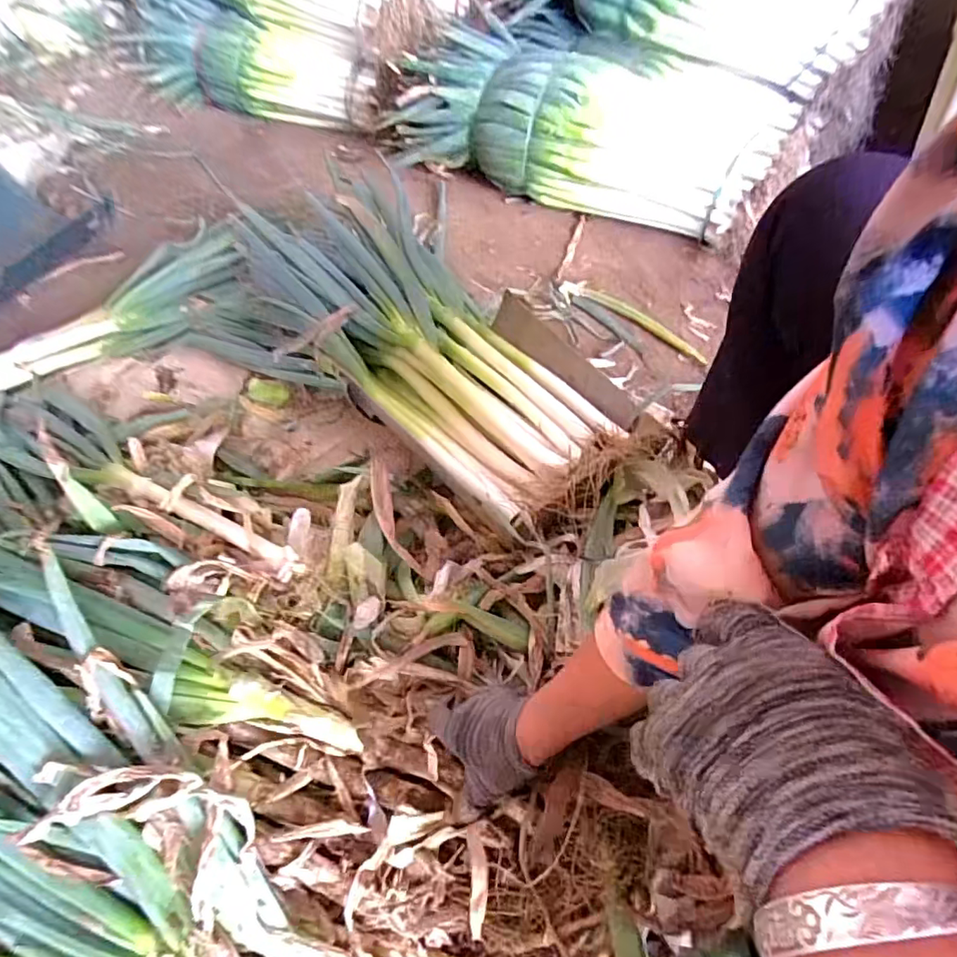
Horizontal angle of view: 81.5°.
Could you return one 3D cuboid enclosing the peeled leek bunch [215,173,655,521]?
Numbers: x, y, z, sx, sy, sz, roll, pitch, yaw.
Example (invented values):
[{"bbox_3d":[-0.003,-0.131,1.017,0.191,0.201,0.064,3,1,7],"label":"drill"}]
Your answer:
[{"bbox_3d":[-0.093,-0.202,0.847,0.746,0.184,0.298,35,58,25],"label":"peeled leek bunch"}]

